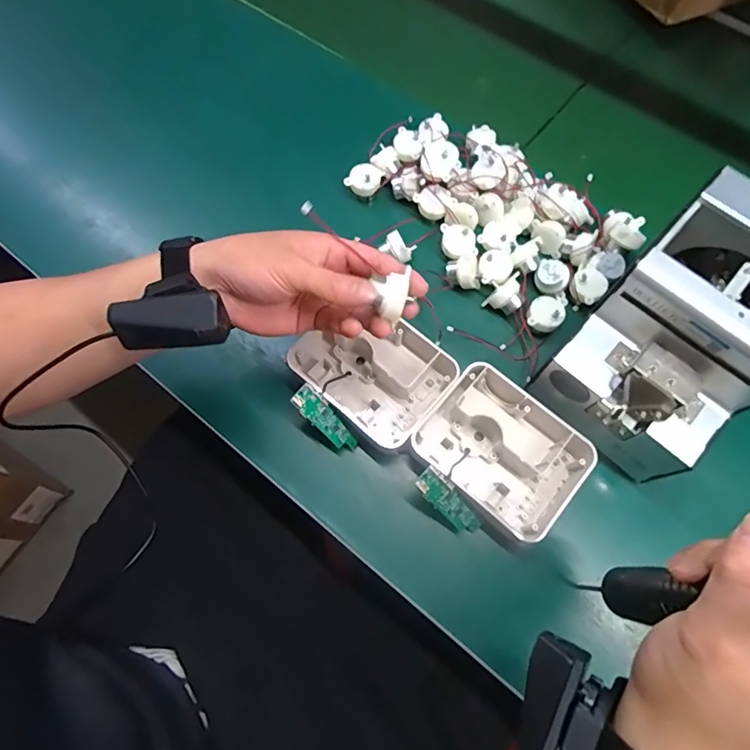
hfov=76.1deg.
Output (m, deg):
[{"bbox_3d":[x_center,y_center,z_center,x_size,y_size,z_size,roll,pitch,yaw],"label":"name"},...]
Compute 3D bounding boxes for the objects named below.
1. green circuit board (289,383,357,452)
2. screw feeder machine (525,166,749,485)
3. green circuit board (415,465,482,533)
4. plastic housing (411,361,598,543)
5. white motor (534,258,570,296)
[{"bbox_3d":[-0.042,0.040,0.412,0.022,0.007,0.071,-45,107,-15],"label":"green circuit board"},{"bbox_3d":[0.240,-0.028,0.385,0.129,0.152,0.178,42,74,15],"label":"screw feeder machine"},{"bbox_3d":[0.062,0.105,0.390,0.022,0.008,0.072,-48,110,-16],"label":"green circuit board"},{"bbox_3d":[0.106,0.063,0.404,0.131,0.038,0.100,35,73,13],"label":"plastic housing"},{"bbox_3d":[0.173,-0.096,0.468,0.034,0.020,0.032,34,99,21],"label":"white motor"}]

